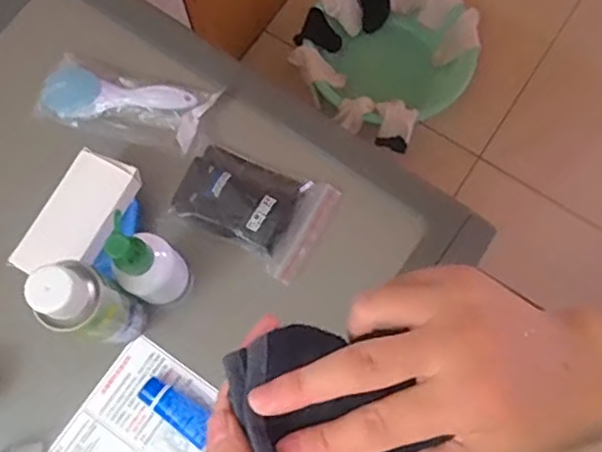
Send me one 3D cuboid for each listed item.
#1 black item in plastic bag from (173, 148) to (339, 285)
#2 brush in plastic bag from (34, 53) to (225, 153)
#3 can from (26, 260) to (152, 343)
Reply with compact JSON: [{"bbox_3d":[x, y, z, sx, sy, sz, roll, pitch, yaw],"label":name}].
[{"bbox_3d":[-0.042,-0.023,0.584,0.128,0.027,0.092,30,76,8],"label":"black item in plastic bag"},{"bbox_3d":[-0.166,-0.118,0.610,0.152,0.032,0.073,17,75,5],"label":"brush in plastic bag"},{"bbox_3d":[-0.159,0.062,0.491,0.043,0.150,0.048,28,76,8],"label":"can"}]

